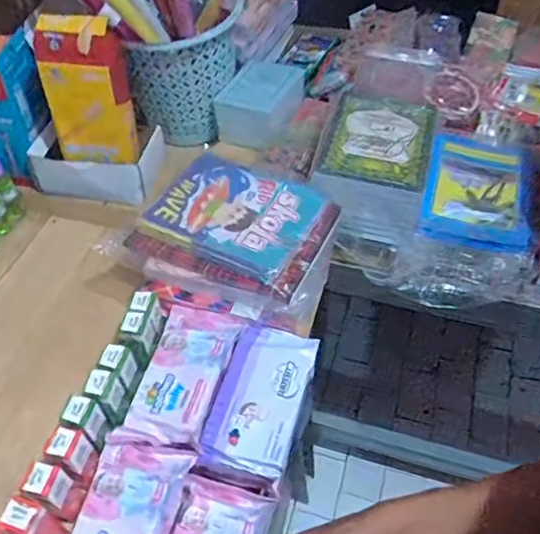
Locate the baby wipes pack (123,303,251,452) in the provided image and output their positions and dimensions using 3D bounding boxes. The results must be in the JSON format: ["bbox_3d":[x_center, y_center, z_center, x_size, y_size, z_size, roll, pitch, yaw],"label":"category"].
[{"bbox_3d":[-0.101,0.123,0.688,0.096,0.037,0.181,11,52,11],"label":"baby wipes pack"}]

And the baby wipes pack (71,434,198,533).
[{"bbox_3d":[-0.148,0.262,0.581,0.101,0.036,0.176,9,52,10],"label":"baby wipes pack"}]

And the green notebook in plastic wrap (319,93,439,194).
[{"bbox_3d":[0.161,-0.185,0.852,0.150,0.042,0.197,13,53,12],"label":"green notebook in plastic wrap"}]

